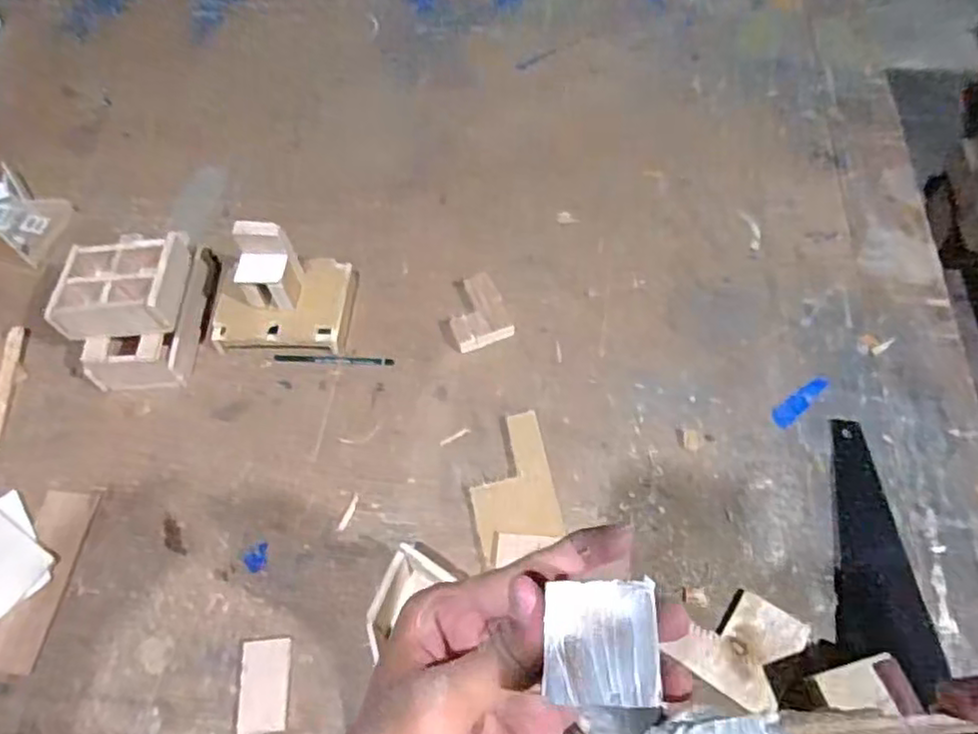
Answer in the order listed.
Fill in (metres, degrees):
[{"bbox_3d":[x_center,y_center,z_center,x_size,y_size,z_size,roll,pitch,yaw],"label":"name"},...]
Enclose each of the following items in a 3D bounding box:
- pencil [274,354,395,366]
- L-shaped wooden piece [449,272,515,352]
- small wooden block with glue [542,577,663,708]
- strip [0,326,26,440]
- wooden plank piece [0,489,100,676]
[{"bbox_3d":[-0.182,-0.010,0.800,0.137,0.014,0.012,1,61,5],"label":"pencil"},{"bbox_3d":[-0.015,-0.067,0.812,0.071,0.020,0.092,-20,61,-7],"label":"L-shaped wooden piece"},{"bbox_3d":[0.035,0.086,0.213,0.033,0.006,0.035,0,61,4],"label":"small wooden block with glue"},{"bbox_3d":[-0.569,0.023,0.801,0.019,0.012,0.162,-7,60,0],"label":"strip"},{"bbox_3d":[-0.454,0.212,0.691,0.057,0.009,0.177,2,61,6],"label":"wooden plank piece"}]

